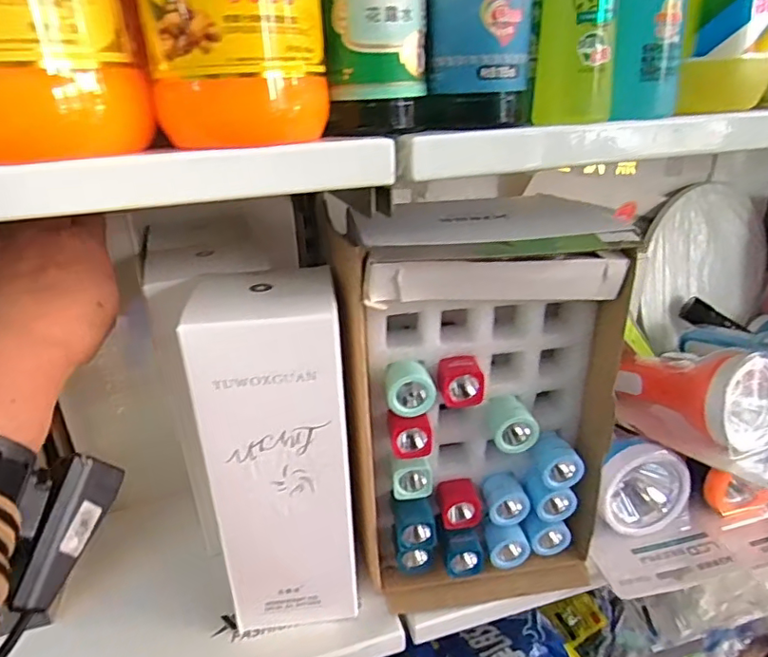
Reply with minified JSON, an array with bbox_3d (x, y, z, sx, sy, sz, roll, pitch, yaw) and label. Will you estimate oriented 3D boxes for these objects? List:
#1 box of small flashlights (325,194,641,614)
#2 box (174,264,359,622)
[{"bbox_3d":[0.057,0.056,0.374,0.186,0.260,0.095,-6,26,-10],"label":"box of small flashlights"},{"bbox_3d":[-0.064,0.085,0.350,0.086,0.234,0.059,-5,26,-7],"label":"box"}]

